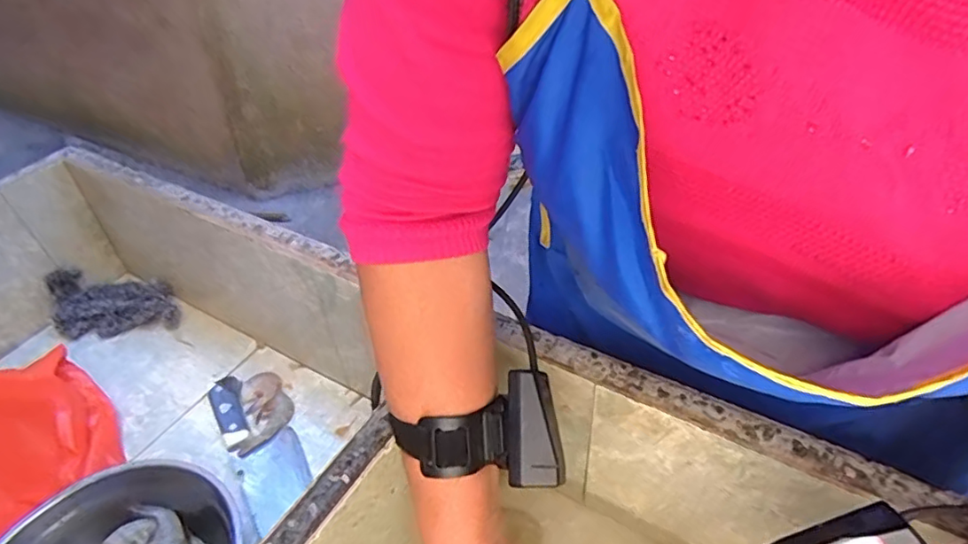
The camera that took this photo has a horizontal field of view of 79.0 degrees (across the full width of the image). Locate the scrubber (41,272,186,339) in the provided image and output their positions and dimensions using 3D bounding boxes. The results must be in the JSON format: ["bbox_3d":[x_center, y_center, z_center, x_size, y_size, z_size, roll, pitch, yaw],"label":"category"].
[{"bbox_3d":[-0.490,0.039,0.776,0.175,0.048,0.084,0,39,4],"label":"scrubber"}]

